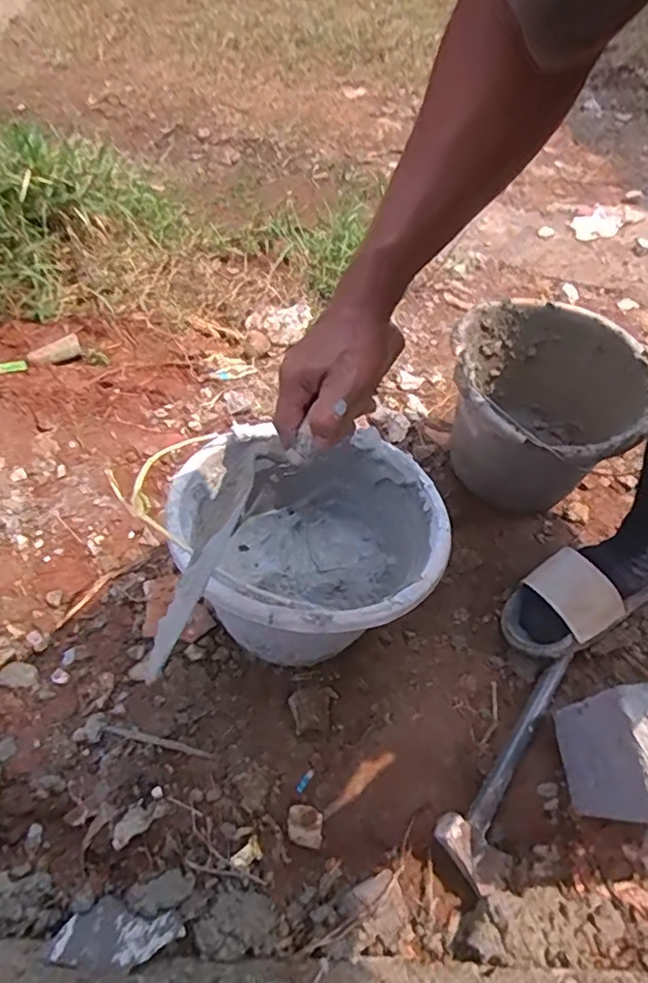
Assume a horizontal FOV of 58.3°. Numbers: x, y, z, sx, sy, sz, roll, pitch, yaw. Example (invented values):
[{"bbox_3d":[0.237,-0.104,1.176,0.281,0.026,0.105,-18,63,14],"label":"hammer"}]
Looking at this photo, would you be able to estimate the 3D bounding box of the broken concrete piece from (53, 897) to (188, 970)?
[{"bbox_3d":[-0.183,0.385,0.504,0.098,0.067,0.013,-1,94,12],"label":"broken concrete piece"}]

